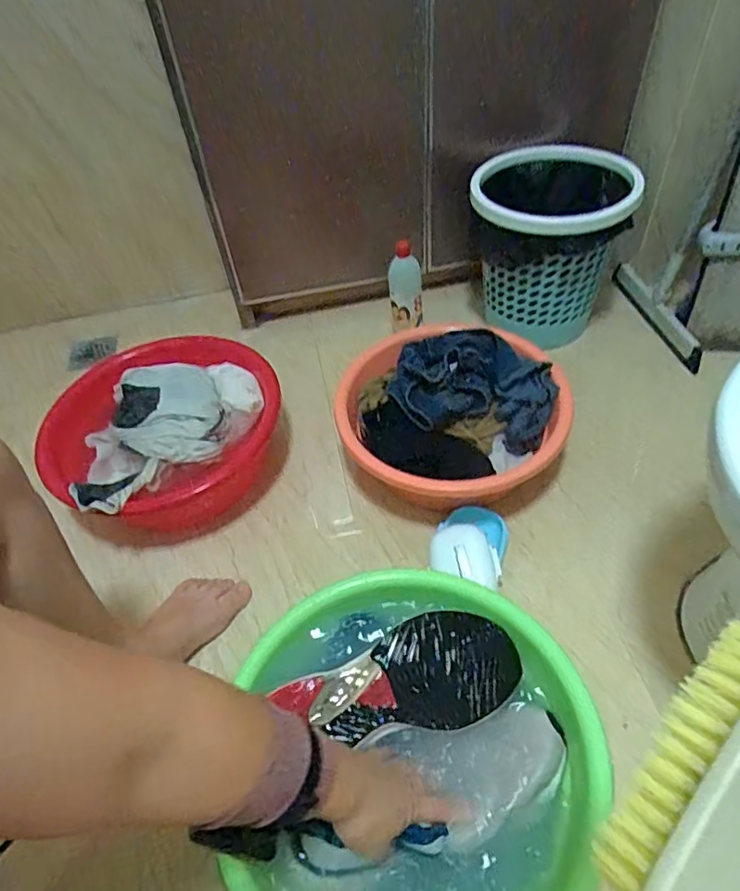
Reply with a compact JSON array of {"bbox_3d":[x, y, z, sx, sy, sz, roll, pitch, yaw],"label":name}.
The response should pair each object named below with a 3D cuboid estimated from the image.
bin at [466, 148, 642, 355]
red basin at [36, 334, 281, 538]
[{"bbox_3d":[0.312,-0.362,1.031,0.259,0.269,0.223,-1,49,6],"label":"bin"},{"bbox_3d":[-0.316,-0.011,0.926,0.332,0.147,0.344,-3,49,4],"label":"red basin"}]

